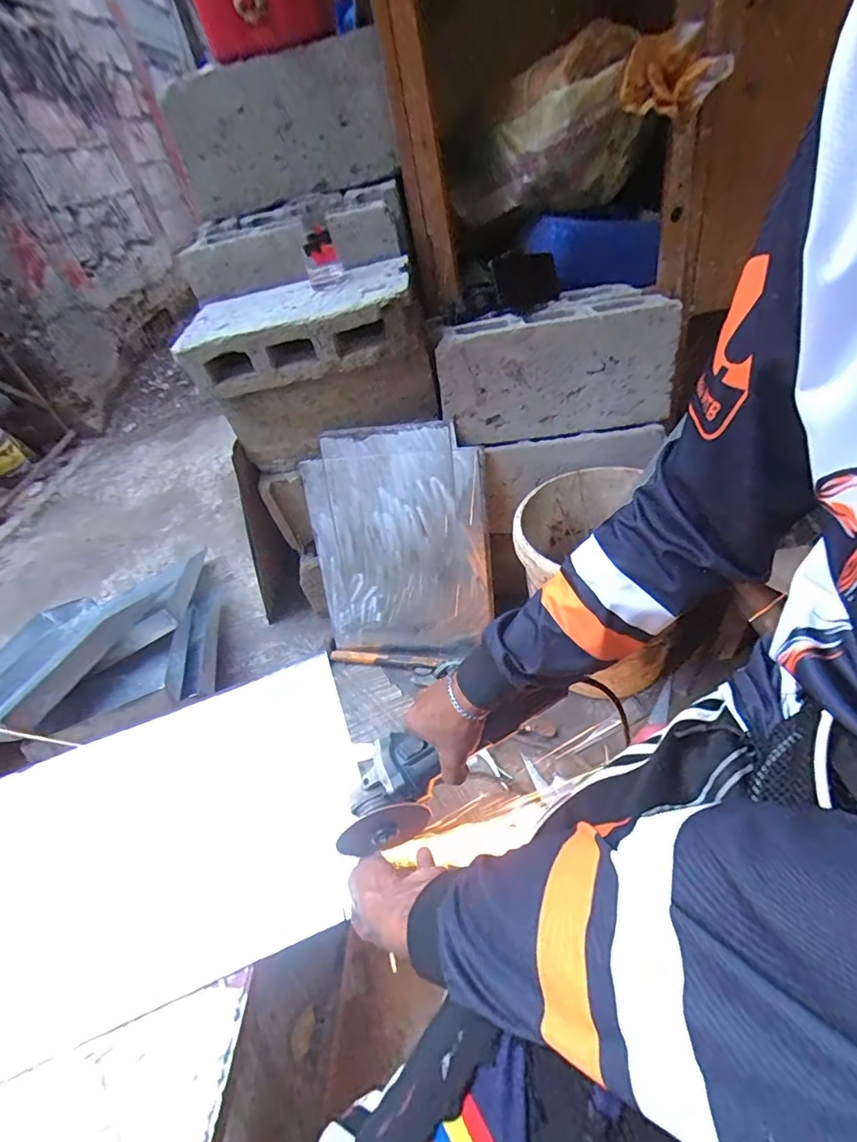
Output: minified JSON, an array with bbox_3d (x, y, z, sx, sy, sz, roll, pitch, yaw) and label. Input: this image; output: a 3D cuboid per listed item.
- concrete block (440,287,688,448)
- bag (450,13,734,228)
[{"bbox_3d":[0.217,-0.367,0.906,0.391,0.185,0.143,-6,43,5],"label":"concrete block"},{"bbox_3d":[0.246,-0.745,0.849,0.411,0.216,0.165,-8,36,31],"label":"bag"}]

